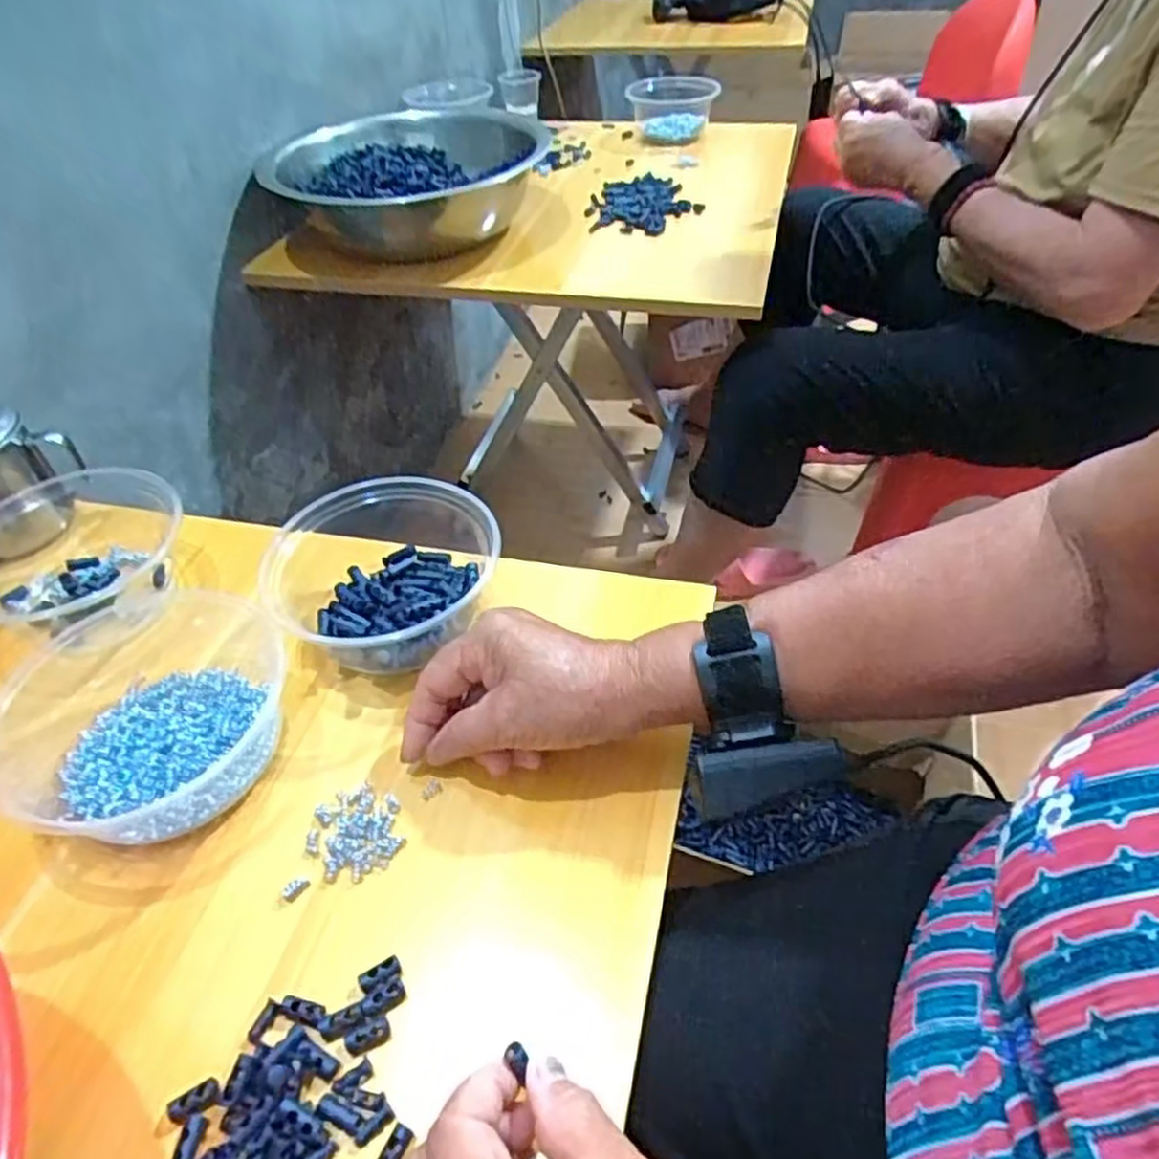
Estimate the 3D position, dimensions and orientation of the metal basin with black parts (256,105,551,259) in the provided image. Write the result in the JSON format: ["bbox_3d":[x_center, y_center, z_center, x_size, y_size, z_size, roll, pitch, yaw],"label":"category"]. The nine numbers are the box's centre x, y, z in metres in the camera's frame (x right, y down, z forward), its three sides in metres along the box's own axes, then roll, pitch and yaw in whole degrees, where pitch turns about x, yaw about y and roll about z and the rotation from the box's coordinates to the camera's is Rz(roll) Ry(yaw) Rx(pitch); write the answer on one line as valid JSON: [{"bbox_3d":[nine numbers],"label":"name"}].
[{"bbox_3d":[-0.190,-0.446,0.873,0.270,0.097,0.252,2,44,7],"label":"metal basin with black parts"}]

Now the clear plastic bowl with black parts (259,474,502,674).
[{"bbox_3d":[-0.115,0.004,0.463,0.131,0.066,0.135,-2,44,2],"label":"clear plastic bowl with black parts"}]

